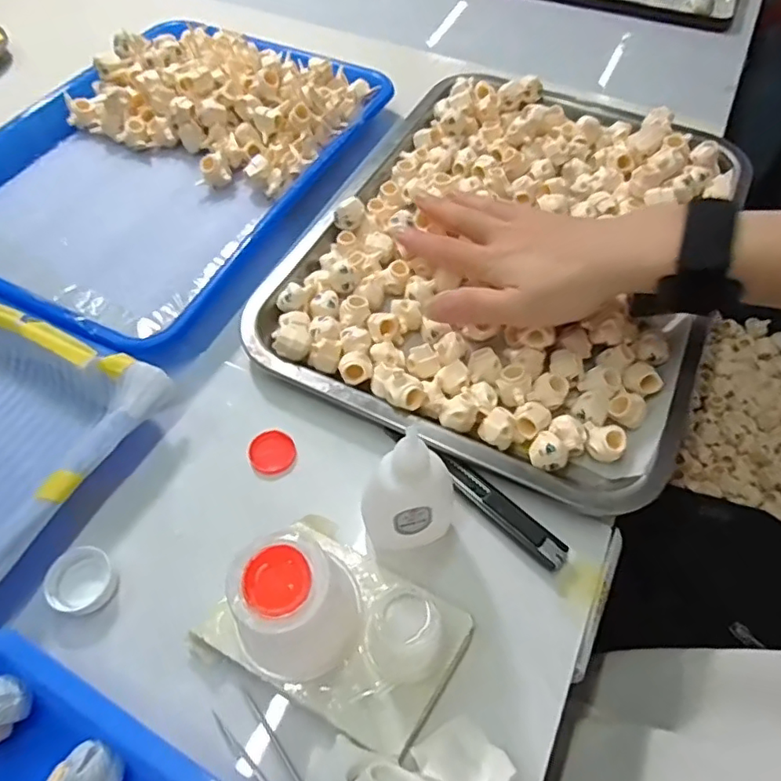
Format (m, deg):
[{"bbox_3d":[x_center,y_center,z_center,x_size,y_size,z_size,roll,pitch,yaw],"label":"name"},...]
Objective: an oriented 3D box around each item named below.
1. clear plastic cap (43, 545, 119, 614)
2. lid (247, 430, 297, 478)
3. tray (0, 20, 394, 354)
[{"bbox_3d":[-0.151,0.093,0.278,0.029,0.009,0.032,-21,60,-13],"label":"clear plastic cap"},{"bbox_3d":[-0.066,0.035,0.319,0.025,0.004,0.028,-26,61,-16],"label":"lid"},{"bbox_3d":[-0.174,-0.183,0.433,0.256,0.037,0.328,25,61,15],"label":"tray"}]

